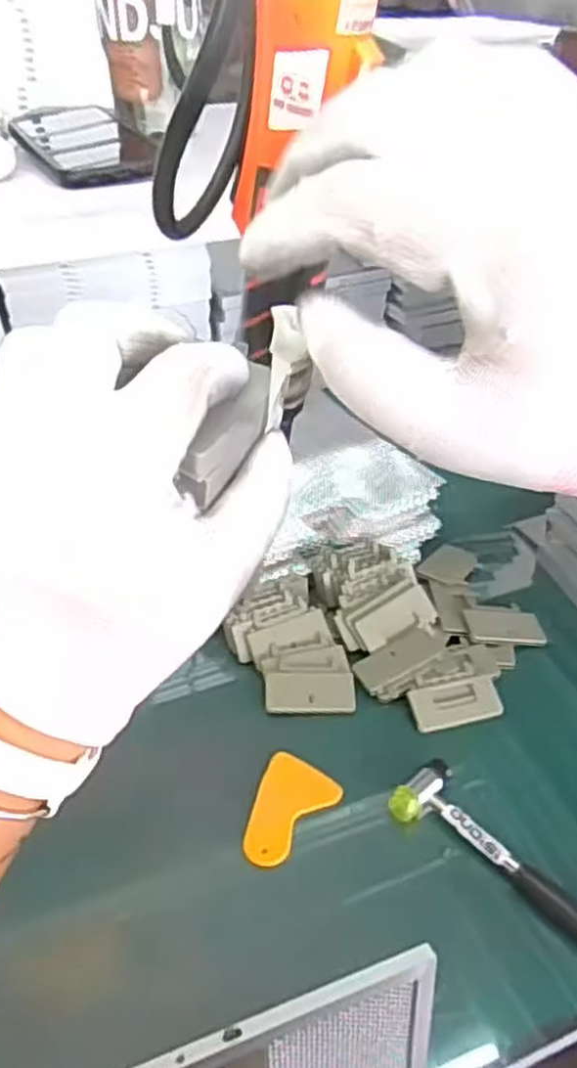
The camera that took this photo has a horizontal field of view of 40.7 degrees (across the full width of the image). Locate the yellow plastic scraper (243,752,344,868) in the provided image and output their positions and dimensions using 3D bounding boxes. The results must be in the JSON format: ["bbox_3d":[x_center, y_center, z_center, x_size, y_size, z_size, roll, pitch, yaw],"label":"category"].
[{"bbox_3d":[-0.005,0.237,0.666,0.067,0.009,0.094,27,53,20],"label":"yellow plastic scraper"}]

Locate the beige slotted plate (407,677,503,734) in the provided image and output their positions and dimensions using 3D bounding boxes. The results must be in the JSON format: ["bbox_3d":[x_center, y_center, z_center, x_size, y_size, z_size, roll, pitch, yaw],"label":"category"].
[{"bbox_3d":[0.160,0.164,0.749,0.086,0.008,0.040,-9,68,-6],"label":"beige slotted plate"}]

